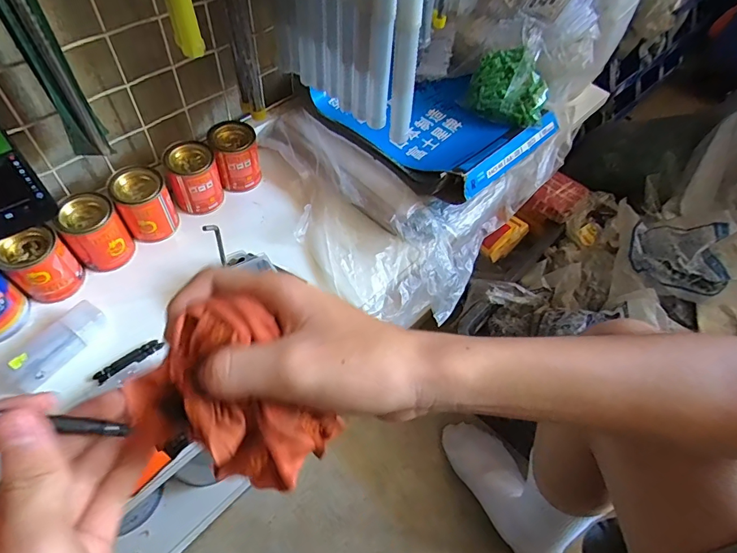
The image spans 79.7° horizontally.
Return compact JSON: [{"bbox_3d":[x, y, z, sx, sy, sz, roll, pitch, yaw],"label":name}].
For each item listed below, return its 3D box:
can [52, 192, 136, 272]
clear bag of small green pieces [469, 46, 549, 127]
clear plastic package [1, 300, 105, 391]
[{"bbox_3d":[-0.283,-0.045,0.462,0.054,0.069,0.049,-32,63,-23],"label":"can"},{"bbox_3d":[0.186,-0.244,0.581,0.101,0.071,0.064,36,60,20],"label":"clear bag of small green pieces"},{"bbox_3d":[-0.290,0.062,0.413,0.031,0.023,0.087,26,57,14],"label":"clear plastic package"}]

